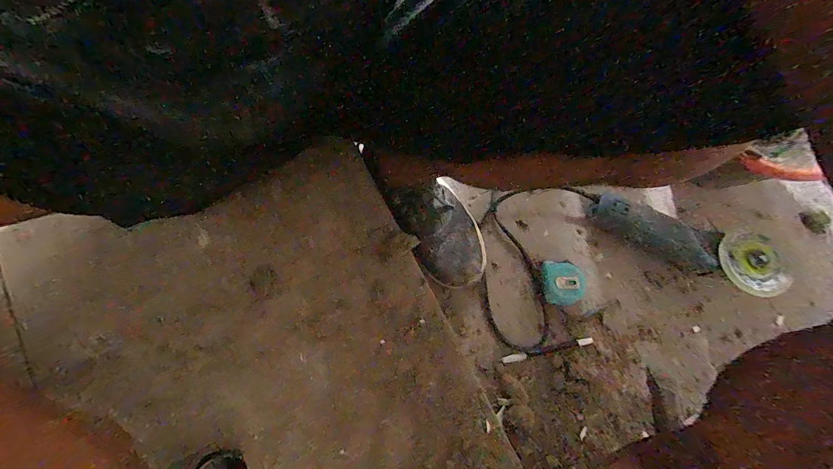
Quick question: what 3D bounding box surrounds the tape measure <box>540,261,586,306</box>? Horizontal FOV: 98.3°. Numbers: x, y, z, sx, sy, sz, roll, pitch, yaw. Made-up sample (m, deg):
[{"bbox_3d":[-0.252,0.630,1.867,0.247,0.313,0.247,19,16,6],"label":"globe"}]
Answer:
[{"bbox_3d":[0.230,0.076,0.567,0.060,0.027,0.066,-1,75,-1],"label":"tape measure"}]

